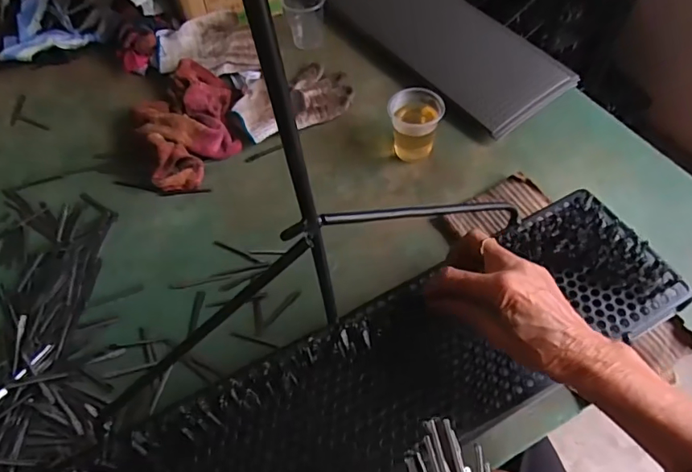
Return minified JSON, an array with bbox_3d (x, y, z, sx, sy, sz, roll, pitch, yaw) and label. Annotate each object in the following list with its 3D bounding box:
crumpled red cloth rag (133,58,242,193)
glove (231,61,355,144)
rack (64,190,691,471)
[{"bbox_3d":[-0.219,-0.161,0.671,0.140,0.049,0.213,-18,58,-10],"label":"crumpled red cloth rag"},{"bbox_3d":[-0.075,-0.197,0.702,0.163,0.025,0.108,-24,59,-13],"label":"glove"},{"bbox_3d":[0.020,0.131,0.419,0.592,0.035,0.140,-26,59,-13],"label":"rack"}]

